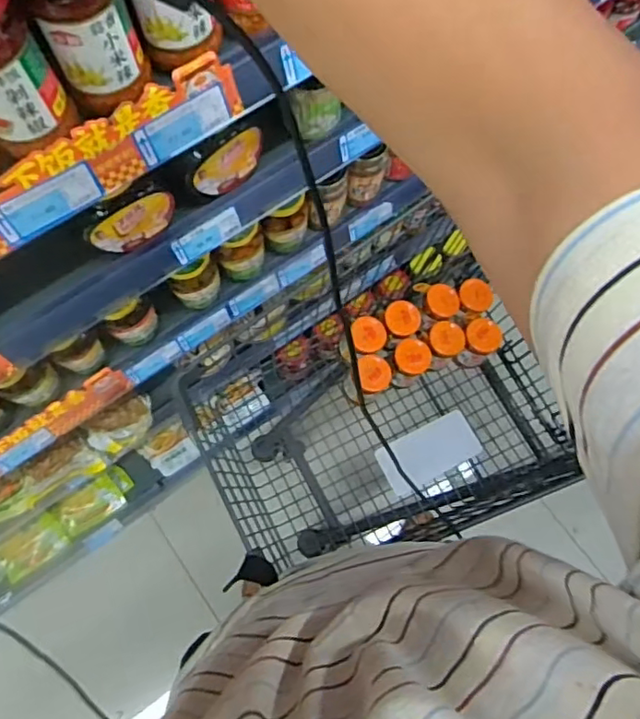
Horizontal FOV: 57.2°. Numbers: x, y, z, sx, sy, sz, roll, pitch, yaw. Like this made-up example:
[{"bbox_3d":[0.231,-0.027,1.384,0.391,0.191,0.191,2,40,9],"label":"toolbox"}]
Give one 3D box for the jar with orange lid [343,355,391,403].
[{"bbox_3d":[0.084,0.040,1.037,0.068,0.116,0.074,36,76,9],"label":"jar with orange lid"}]

